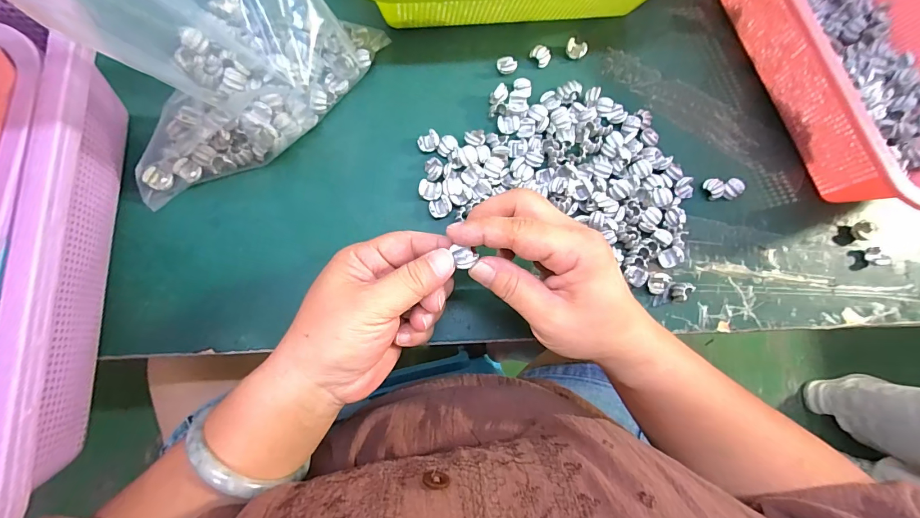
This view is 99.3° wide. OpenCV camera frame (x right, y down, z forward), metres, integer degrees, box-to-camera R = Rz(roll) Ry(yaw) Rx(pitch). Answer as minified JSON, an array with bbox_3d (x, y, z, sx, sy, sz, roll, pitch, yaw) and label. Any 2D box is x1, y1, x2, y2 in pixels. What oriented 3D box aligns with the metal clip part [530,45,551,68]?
[{"bbox_3d":[0.068,-0.171,0.328,0.018,0.008,0.014,43,78,3],"label":"metal clip part"}]

